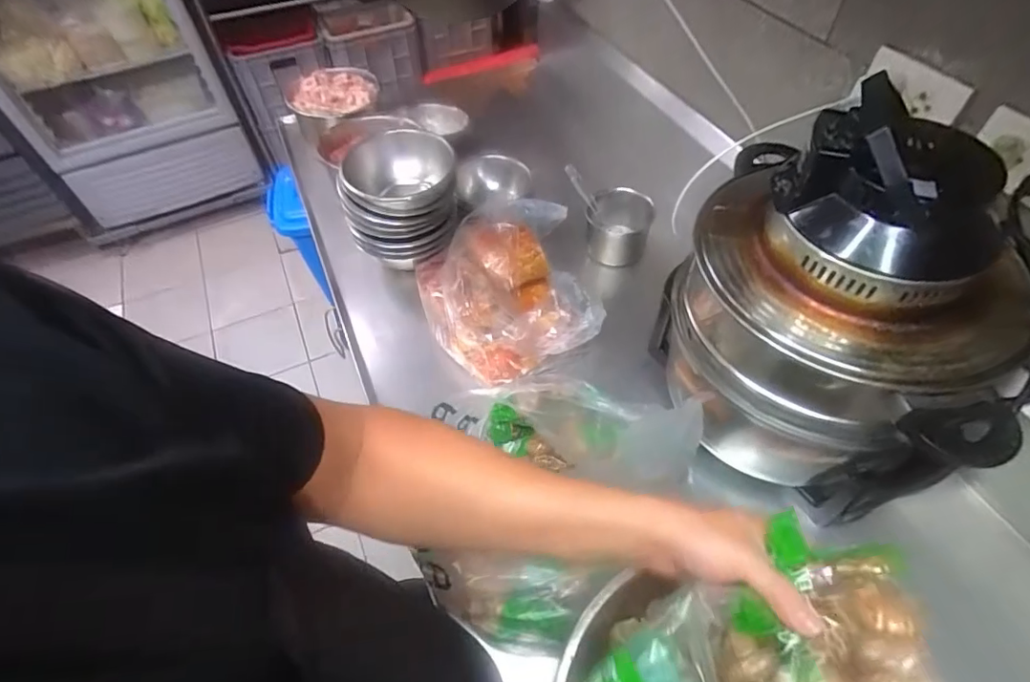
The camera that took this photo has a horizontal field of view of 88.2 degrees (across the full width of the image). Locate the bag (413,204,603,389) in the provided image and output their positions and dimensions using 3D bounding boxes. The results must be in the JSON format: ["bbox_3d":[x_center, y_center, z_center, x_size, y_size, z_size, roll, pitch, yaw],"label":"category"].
[{"bbox_3d":[-0.008,-0.087,0.800,0.244,0.105,0.255,-21,55,-14],"label":"bag"}]

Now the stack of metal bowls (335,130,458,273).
[{"bbox_3d":[-0.179,-0.223,0.845,0.167,0.151,0.140,-4,53,-2],"label":"stack of metal bowls"}]

